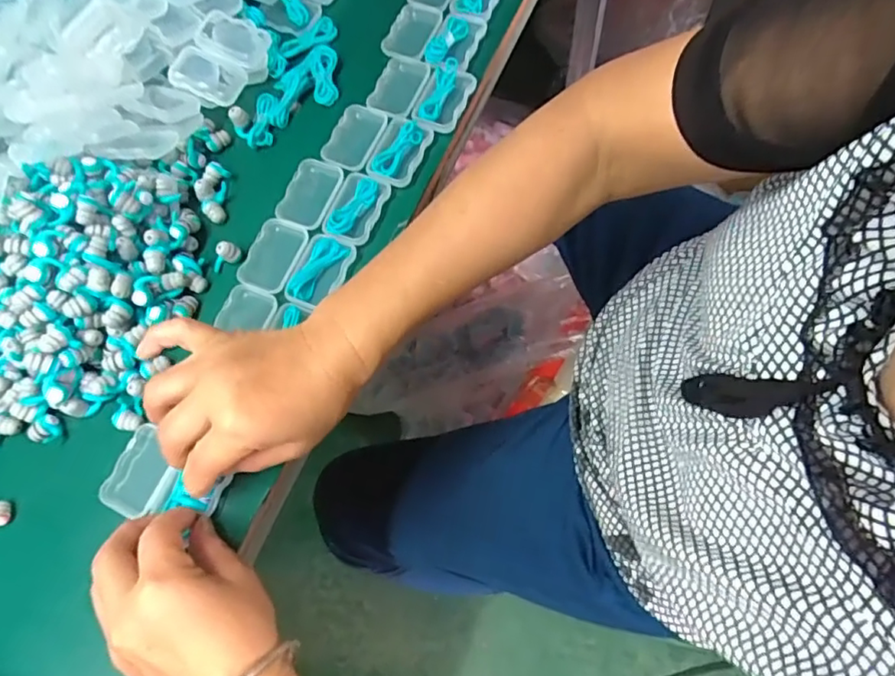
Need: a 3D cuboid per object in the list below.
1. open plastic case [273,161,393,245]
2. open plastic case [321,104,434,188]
[{"bbox_3d":[-0.085,-0.102,0.421,0.074,0.017,0.056,22,74,13],"label":"open plastic case"},{"bbox_3d":[-0.054,-0.148,0.437,0.074,0.019,0.056,22,76,22],"label":"open plastic case"}]

